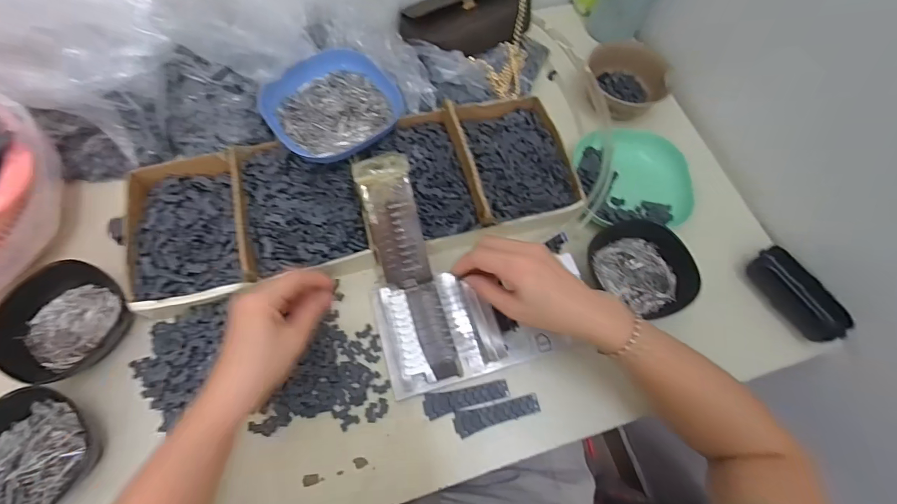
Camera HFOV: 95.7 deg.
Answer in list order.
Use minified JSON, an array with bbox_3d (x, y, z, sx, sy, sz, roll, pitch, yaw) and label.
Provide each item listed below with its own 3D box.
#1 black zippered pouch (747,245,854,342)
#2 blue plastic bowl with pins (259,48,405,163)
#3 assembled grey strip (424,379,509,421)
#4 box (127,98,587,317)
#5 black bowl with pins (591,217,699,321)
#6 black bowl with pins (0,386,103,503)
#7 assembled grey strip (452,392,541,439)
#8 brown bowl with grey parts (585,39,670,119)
[{"bbox_3d":[0.384,0.046,0.450,0.046,0.037,0.109,-25,70,-13],"label":"black zippered pouch"},{"bbox_3d":[-0.131,-0.169,0.479,0.147,0.033,0.134,1,66,-2],"label":"blue plastic bowl with pins"},{"bbox_3d":[0.019,0.148,0.408,0.085,0.005,0.022,-8,67,-6],"label":"assembled grey strip"},{"bbox_3d":[-0.096,-0.074,0.445,0.476,0.036,0.182,-15,68,-9],"label":"box"},{"bbox_3d":[0.208,0.017,0.437,0.095,0.033,0.105,-17,68,-10],"label":"black bowl with pins"},{"bbox_3d":[-0.361,0.176,0.354,0.108,0.052,0.106,1,66,-2],"label":"black bowl with pins"},{"bbox_3d":[0.048,0.161,0.401,0.085,0.004,0.022,-13,67,-8],"label":"assembled grey strip"},{"bbox_3d":[0.233,-0.226,0.546,0.107,0.055,0.111,1,66,-2],"label":"brown bowl with grey parts"}]

